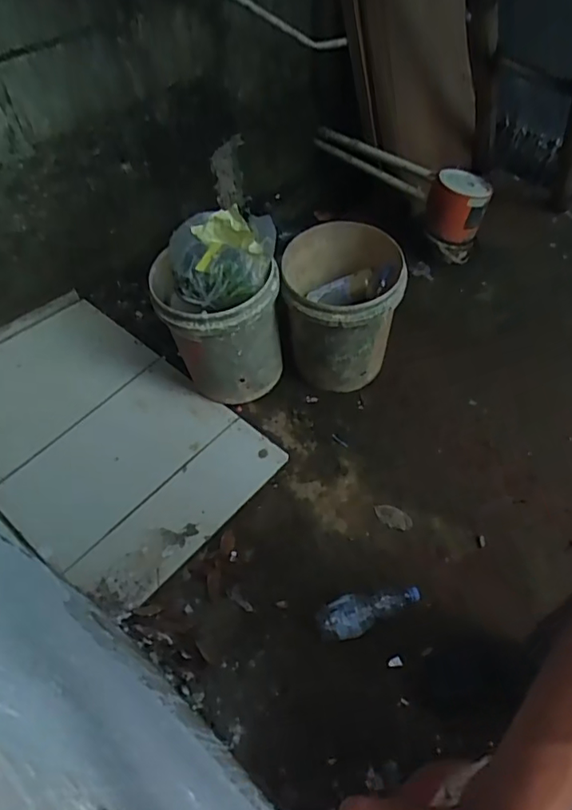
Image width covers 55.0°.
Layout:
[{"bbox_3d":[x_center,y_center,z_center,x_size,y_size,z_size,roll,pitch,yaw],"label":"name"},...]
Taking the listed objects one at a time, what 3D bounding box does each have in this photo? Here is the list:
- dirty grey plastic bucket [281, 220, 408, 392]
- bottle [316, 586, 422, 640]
[{"bbox_3d":[0.147,-0.242,1.492,0.312,0.393,0.320,-8,57,-1],"label":"dirty grey plastic bucket"},{"bbox_3d":[0.184,0.458,1.203,0.232,0.061,0.086,-6,56,-3],"label":"bottle"}]

